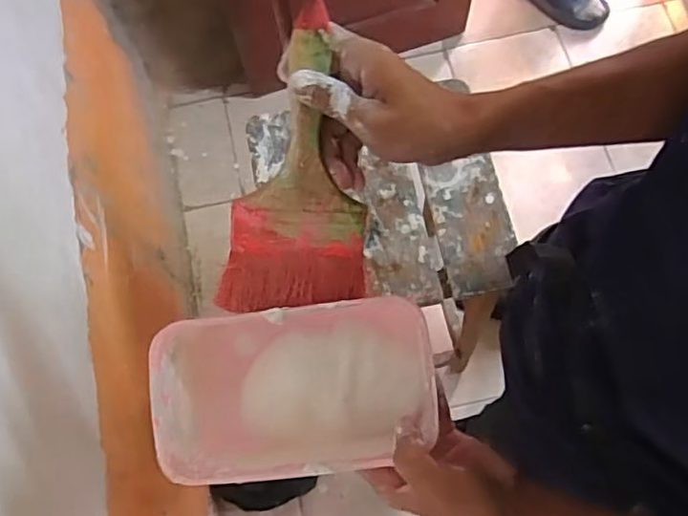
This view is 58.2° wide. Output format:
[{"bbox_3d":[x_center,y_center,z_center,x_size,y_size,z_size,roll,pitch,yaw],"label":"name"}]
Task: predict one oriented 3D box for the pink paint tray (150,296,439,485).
[{"bbox_3d":[-0.035,0.098,0.450,0.188,0.061,0.118,-8,71,0],"label":"pink paint tray"}]

